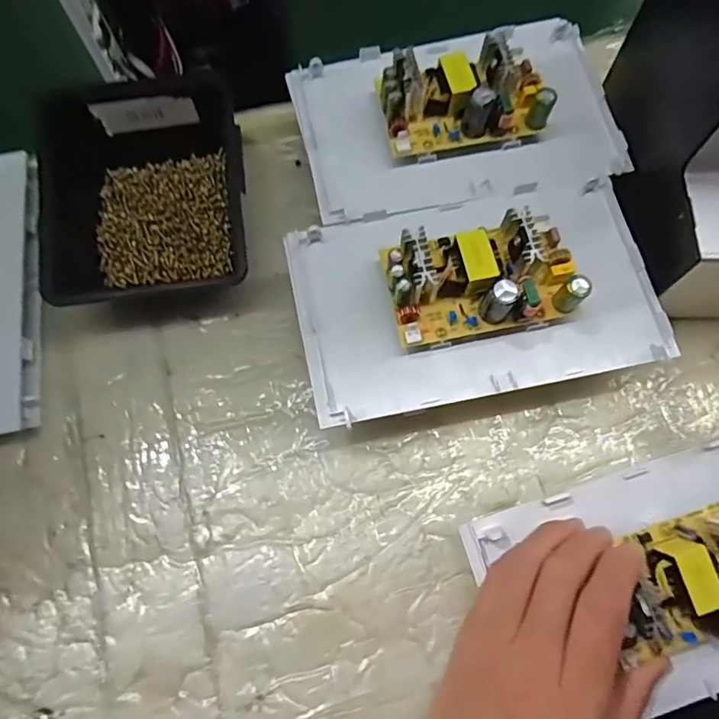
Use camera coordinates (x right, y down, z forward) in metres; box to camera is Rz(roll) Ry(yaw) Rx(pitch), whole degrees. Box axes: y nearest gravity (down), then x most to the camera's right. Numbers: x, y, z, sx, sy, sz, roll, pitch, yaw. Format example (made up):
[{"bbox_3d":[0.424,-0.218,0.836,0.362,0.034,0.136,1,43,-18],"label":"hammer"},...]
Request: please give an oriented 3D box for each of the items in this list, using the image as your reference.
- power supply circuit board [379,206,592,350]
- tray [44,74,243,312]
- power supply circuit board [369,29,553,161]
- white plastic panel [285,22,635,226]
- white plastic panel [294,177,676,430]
[{"bbox_3d":[0.065,-0.045,0.281,0.098,0.037,0.058,-12,69,-2],"label":"power supply circuit board"},{"bbox_3d":[-0.134,-0.103,0.337,0.127,0.065,0.142,-8,70,-1],"label":"tray"},{"bbox_3d":[0.063,-0.163,0.320,0.101,0.036,0.055,-12,69,-3],"label":"power supply circuit board"},{"bbox_3d":[0.064,-0.155,0.332,0.200,0.011,0.122,-11,71,-2],"label":"white plastic panel"},{"bbox_3d":[0.065,-0.038,0.297,0.199,0.009,0.118,-12,71,-3],"label":"white plastic panel"}]

